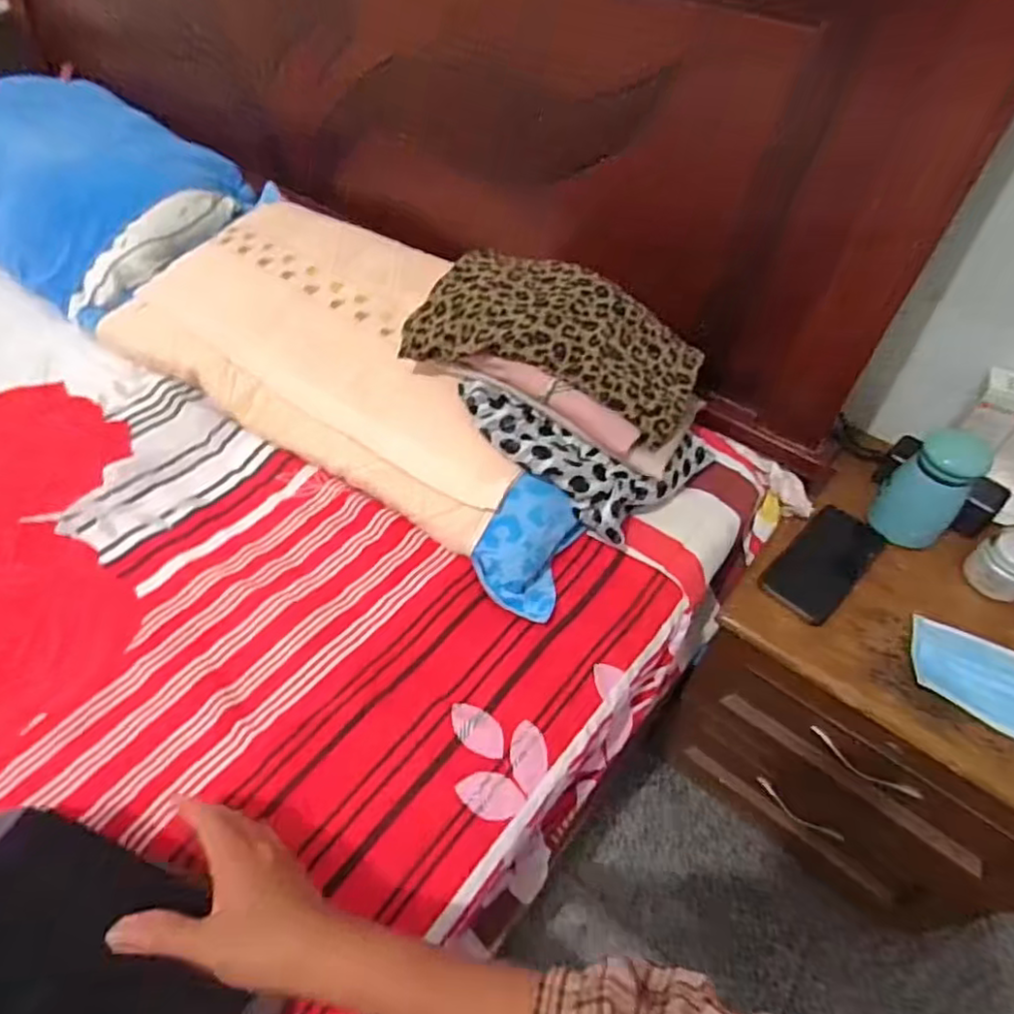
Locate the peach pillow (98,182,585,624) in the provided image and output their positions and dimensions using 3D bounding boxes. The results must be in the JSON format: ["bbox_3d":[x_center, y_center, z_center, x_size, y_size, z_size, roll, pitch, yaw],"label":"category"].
[{"bbox_3d":[-0.162,-0.184,0.801,0.688,0.097,0.321,31,55,21],"label":"peach pillow"}]

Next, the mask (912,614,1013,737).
[{"bbox_3d":[0.489,0.179,0.629,0.172,0.034,0.082,22,53,15],"label":"mask"}]

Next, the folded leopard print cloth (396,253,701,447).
[{"bbox_3d":[0.056,-0.181,0.682,0.293,0.067,0.162,25,54,15],"label":"folded leopard print cloth"}]

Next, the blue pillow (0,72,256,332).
[{"bbox_3d":[-0.725,-0.554,1.058,0.719,0.145,0.359,33,56,23],"label":"blue pillow"}]

